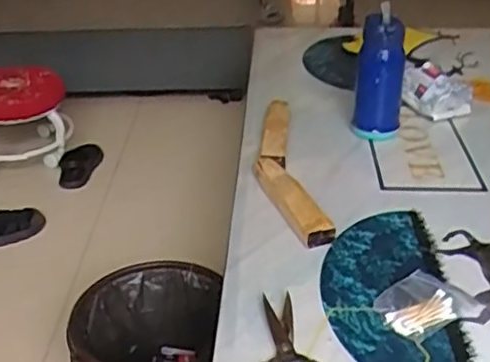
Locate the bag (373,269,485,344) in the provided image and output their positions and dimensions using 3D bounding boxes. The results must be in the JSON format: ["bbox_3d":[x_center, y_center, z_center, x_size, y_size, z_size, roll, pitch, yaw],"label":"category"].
[{"bbox_3d":[0.203,0.139,0.762,0.109,0.013,0.086,-17,35,-26],"label":"bag"}]

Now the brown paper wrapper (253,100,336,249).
[{"bbox_3d":[0.056,-0.036,1.036,0.082,0.029,0.430,-3,31,-4],"label":"brown paper wrapper"}]

